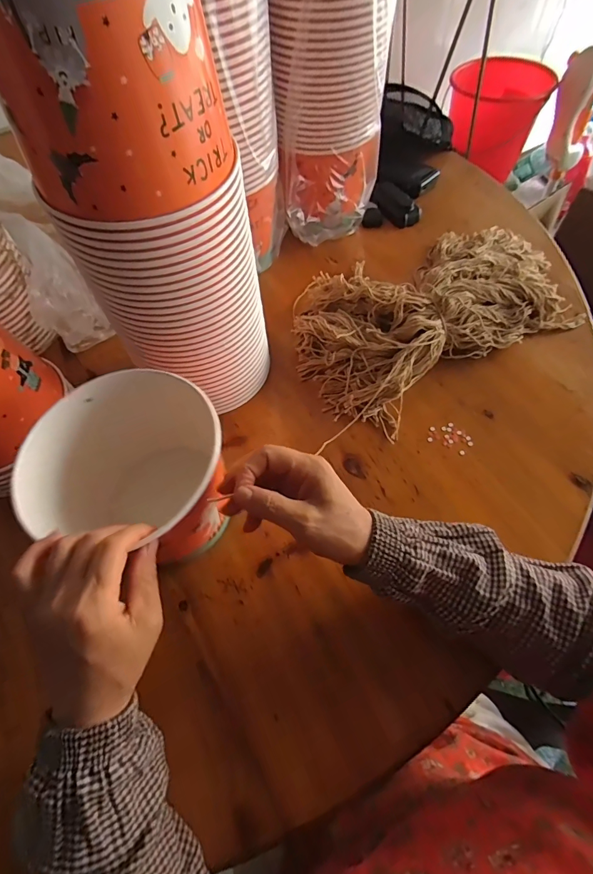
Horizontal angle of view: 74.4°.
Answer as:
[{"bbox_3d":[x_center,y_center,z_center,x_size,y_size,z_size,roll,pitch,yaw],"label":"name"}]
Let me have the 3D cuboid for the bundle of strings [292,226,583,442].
[{"bbox_3d":[0.184,-0.181,0.527,0.392,0.069,0.221,-28,62,-12],"label":"bundle of strings"}]

